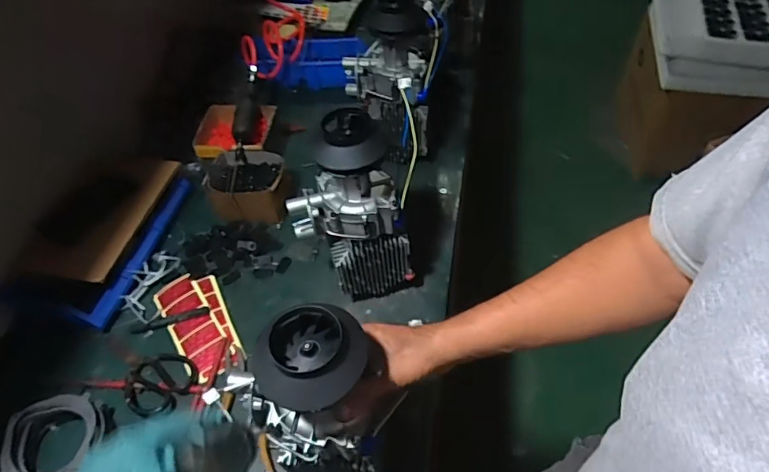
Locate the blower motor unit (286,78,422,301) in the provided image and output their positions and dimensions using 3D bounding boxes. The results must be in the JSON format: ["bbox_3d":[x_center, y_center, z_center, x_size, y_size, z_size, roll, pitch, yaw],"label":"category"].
[{"bbox_3d":[-0.033,-0.026,0.753,0.148,0.328,0.138,21,56,21],"label":"blower motor unit"}]

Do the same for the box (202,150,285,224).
[{"bbox_3d":[-0.267,-0.095,0.974,0.164,0.079,0.123,-4,51,3],"label":"box"}]

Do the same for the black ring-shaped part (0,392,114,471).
[{"bbox_3d":[-0.454,0.291,0.689,0.113,0.066,0.129,-10,51,-2],"label":"black ring-shaped part"}]

